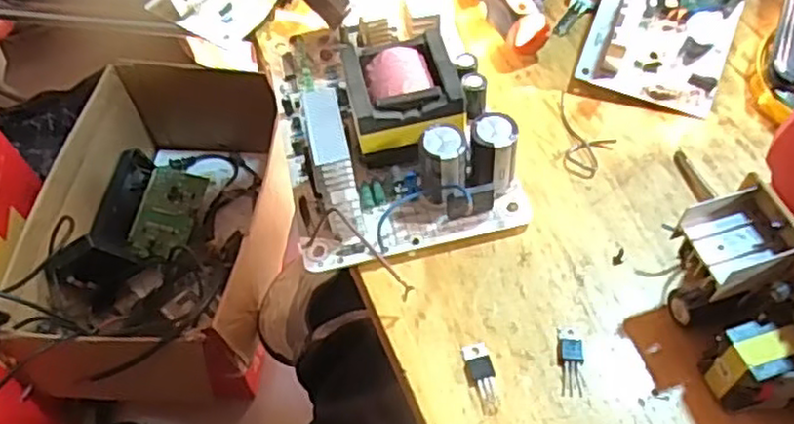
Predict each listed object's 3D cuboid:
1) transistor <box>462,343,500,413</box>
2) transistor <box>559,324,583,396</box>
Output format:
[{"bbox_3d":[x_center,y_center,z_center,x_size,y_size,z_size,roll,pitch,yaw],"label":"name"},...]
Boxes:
[{"bbox_3d":[0.037,0.069,0.291,0.010,0.004,0.030,-15,56,-6],"label":"transistor"},{"bbox_3d":[0.074,0.062,0.292,0.010,0.004,0.030,4,56,7],"label":"transistor"}]

